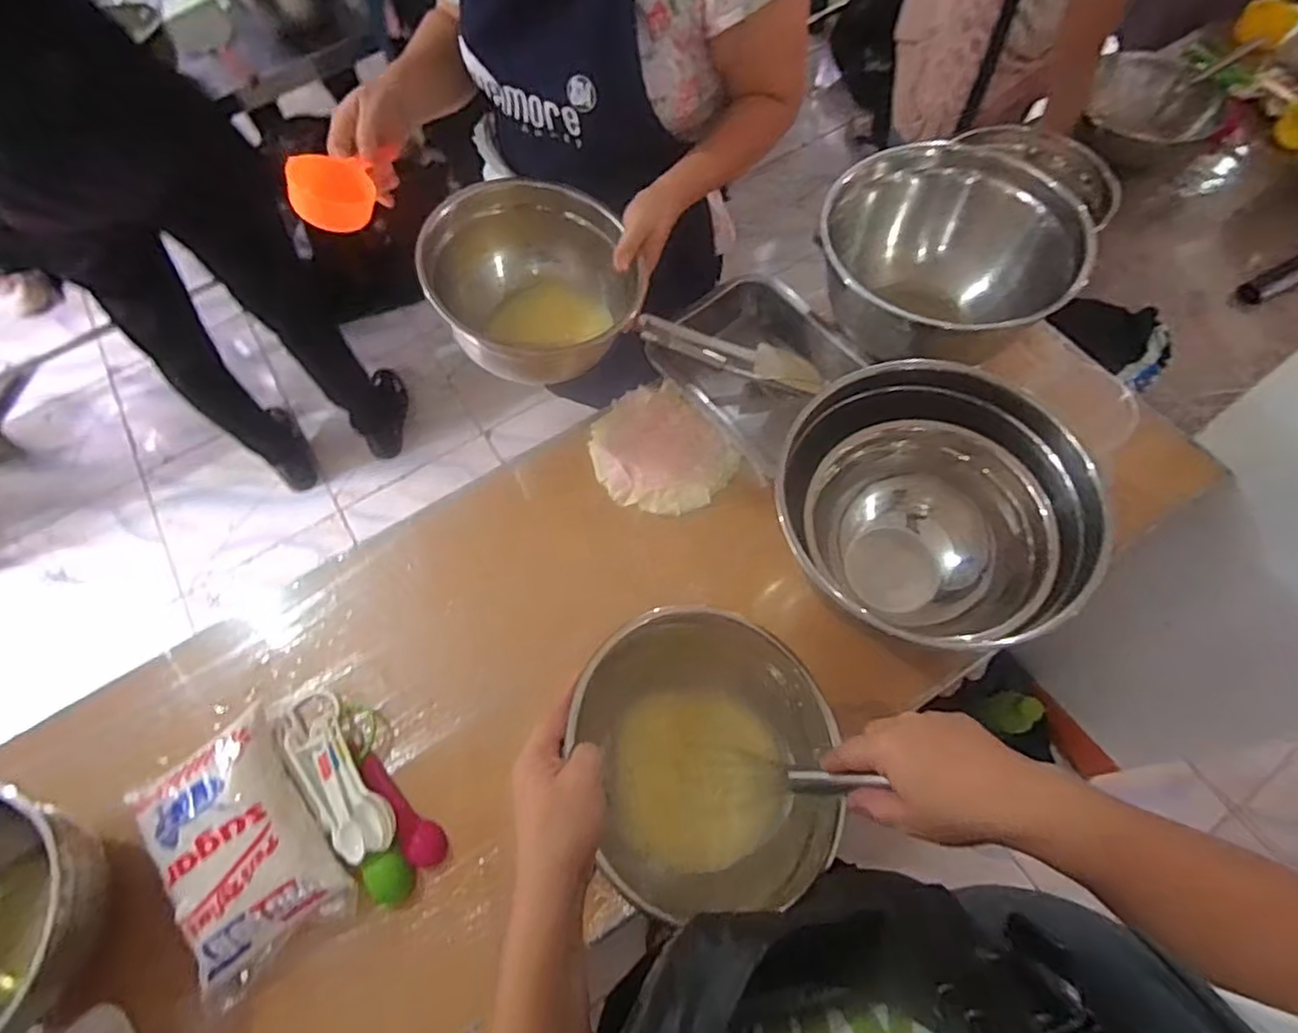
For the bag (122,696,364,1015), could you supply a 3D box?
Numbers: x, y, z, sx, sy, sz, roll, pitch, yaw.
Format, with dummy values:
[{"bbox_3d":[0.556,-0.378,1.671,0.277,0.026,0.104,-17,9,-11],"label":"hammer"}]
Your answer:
[{"bbox_3d":[-0.362,0.288,0.574,0.133,0.051,0.202,-32,66,-13],"label":"bag"}]

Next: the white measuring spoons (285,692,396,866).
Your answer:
[{"bbox_3d":[-0.294,0.242,0.611,0.056,0.020,0.164,-34,66,-14],"label":"white measuring spoons"}]

